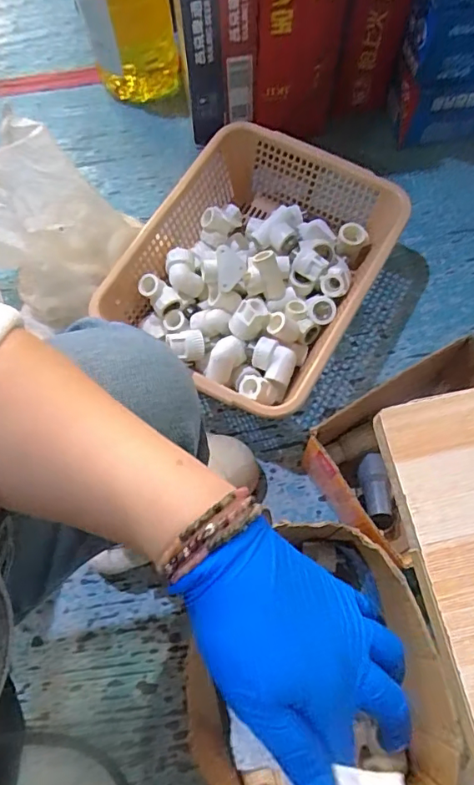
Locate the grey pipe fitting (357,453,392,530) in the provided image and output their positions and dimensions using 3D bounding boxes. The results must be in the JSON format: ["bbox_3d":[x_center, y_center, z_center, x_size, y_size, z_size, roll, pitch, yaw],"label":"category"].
[{"bbox_3d":[0.186,0.132,0.702,0.034,0.033,0.098,-7,69,-2],"label":"grey pipe fitting"}]

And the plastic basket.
[{"bbox_3d":[0.029,-0.182,0.816,0.334,0.124,0.430,30,72,11],"label":"plastic basket"}]

